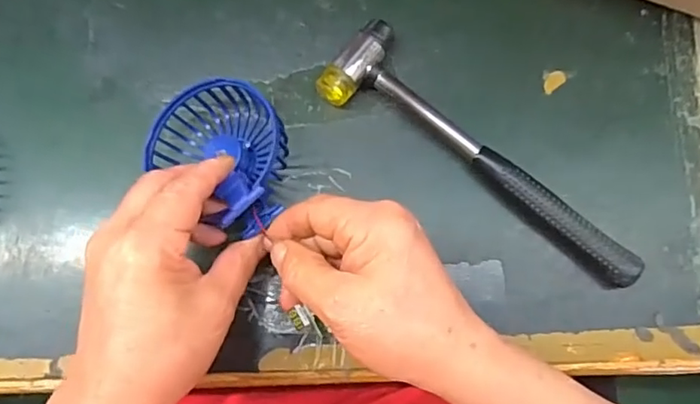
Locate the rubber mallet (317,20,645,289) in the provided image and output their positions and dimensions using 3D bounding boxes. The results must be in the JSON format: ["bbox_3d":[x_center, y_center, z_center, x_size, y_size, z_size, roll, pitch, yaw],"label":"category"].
[{"bbox_3d":[0.090,-0.030,0.364,0.234,0.022,0.058,35,82,5],"label":"rubber mallet"}]

